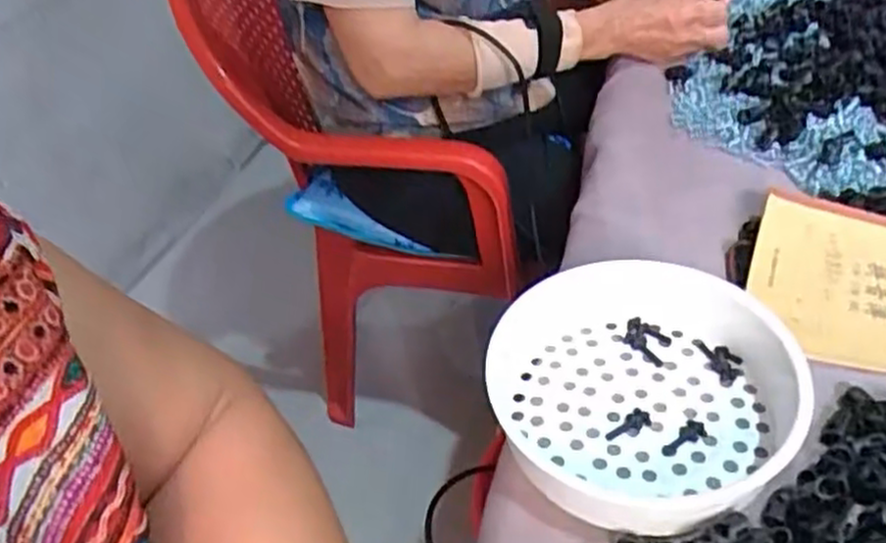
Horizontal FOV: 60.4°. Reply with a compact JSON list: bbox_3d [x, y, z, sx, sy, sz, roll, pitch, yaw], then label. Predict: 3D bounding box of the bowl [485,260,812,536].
[{"bbox_3d":[0.114,0.063,0.428,0.159,0.047,0.154,-4,42,4],"label":"bowl"}]

